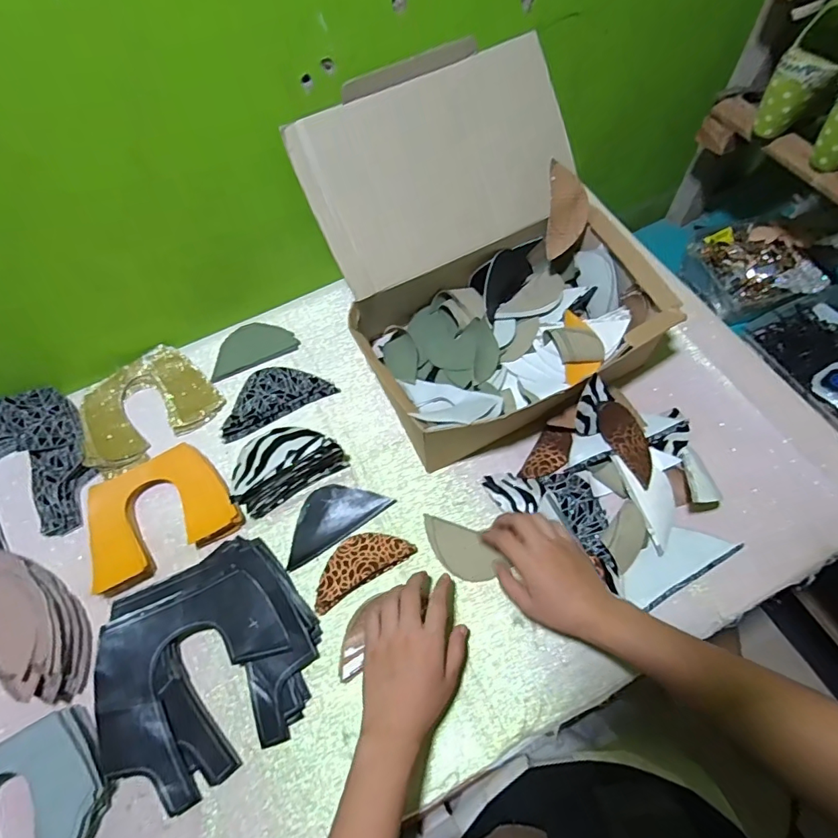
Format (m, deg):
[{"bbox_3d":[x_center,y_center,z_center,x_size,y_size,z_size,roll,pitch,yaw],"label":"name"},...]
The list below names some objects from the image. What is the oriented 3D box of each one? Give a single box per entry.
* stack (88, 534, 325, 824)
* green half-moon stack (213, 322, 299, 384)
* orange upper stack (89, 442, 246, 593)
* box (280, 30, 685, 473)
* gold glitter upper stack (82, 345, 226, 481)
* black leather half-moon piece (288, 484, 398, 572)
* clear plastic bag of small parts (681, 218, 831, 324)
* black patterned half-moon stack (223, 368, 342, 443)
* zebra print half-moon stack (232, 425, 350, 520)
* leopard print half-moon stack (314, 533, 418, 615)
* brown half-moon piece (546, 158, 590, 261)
[{"bbox_3d":[-0.207,0.240,0.479,0.203,0.033,0.187,-30,67,-10],"label":"stack"},{"bbox_3d":[-0.229,-0.101,0.665,0.115,0.004,0.066,-25,66,-8],"label":"green half-moon stack"},{"bbox_3d":[-0.293,0.106,0.549,0.155,0.026,0.124,-30,67,-10],"label":"orange upper stack"},{"bbox_3d":[0.072,-0.182,0.561,0.332,0.222,0.352,-28,66,-9],"label":"box"},{"bbox_3d":[-0.350,-0.019,0.619,0.160,0.022,0.129,-37,68,-13],"label":"gold glitter upper stack"},{"bbox_3d":[-0.100,0.108,0.553,0.125,0.006,0.062,-31,67,-11],"label":"black leather half-moon piece"},{"bbox_3d":[0.533,-0.244,0.785,0.149,0.067,0.165,-14,63,-4],"label":"clear plastic bag of small parts"},{"bbox_3d":[-0.189,-0.033,0.627,0.147,0.013,0.072,-27,66,-9],"label":"black patterned half-moon stack"},{"bbox_3d":[-0.150,0.050,0.549,0.120,0.068,0.053,-31,67,-11],"label":"zebra print half-moon stack"},{"bbox_3d":[-0.066,0.154,0.527,0.115,0.016,0.050,-31,67,-11],"label":"leopard print half-moon stack"},{"bbox_3d":[0.186,-0.258,0.605,0.049,0.108,0.007,-2,22,3],"label":"brown half-moon piece"}]

